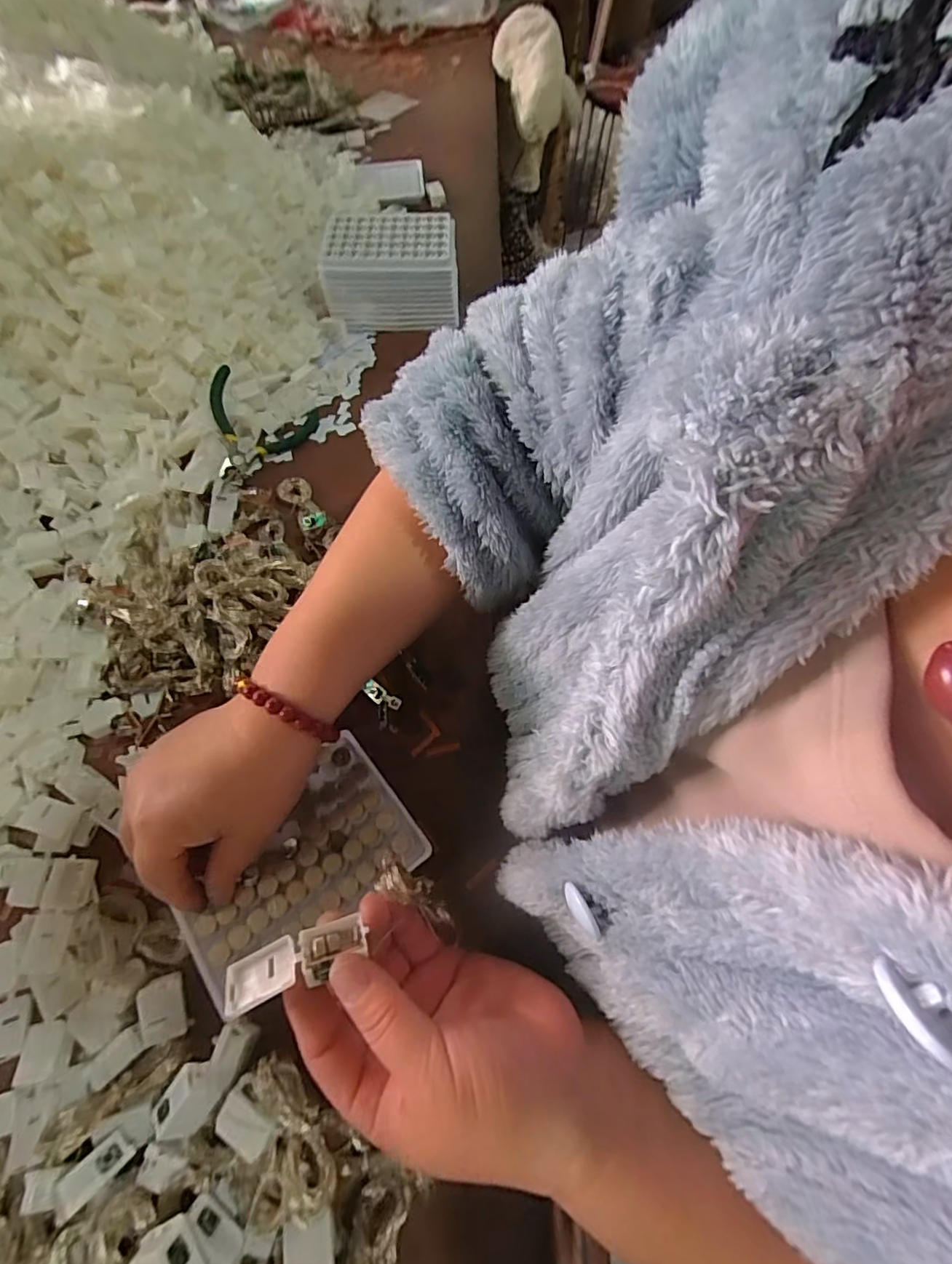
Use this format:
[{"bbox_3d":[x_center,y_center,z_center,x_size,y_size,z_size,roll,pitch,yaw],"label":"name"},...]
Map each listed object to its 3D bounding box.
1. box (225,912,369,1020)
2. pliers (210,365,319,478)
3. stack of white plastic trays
[{"bbox_3d":[-0.073,0.132,0.214,0.055,0.013,0.019,-20,63,-16],"label":"box"},{"bbox_3d":[-0.194,-0.169,0.459,0.088,0.022,0.100,20,68,-20],"label":"pliers"},{"bbox_3d":[-0.083,-0.366,0.532,0.126,0.054,0.100,-1,62,0],"label":"stack of white plastic trays"}]

